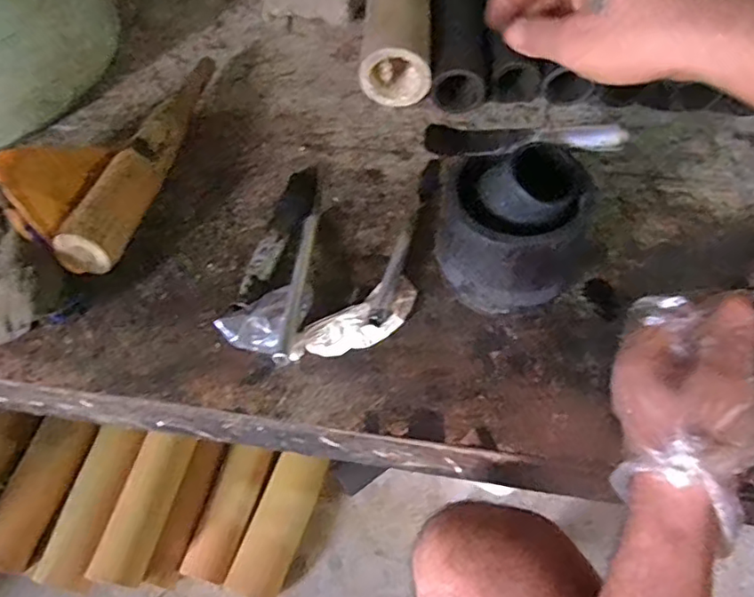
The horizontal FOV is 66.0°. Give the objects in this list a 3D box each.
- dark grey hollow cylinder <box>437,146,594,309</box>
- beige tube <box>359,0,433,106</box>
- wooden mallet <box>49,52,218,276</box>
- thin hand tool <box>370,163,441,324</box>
[{"bbox_3d":[0.102,-0.046,0.441,0.105,0.125,0.084,14,59,11],"label":"dark grey hollow cylinder"},{"bbox_3d":[0.030,-0.382,0.675,0.079,0.084,0.370,2,60,3],"label":"beige tube"},{"bbox_3d":[-0.214,-0.148,0.555,0.047,0.064,0.280,8,60,6],"label":"wooden mallet"},{"bbox_3d":[0.025,-0.051,0.506,0.019,0.025,0.172,17,62,11],"label":"thin hand tool"}]

